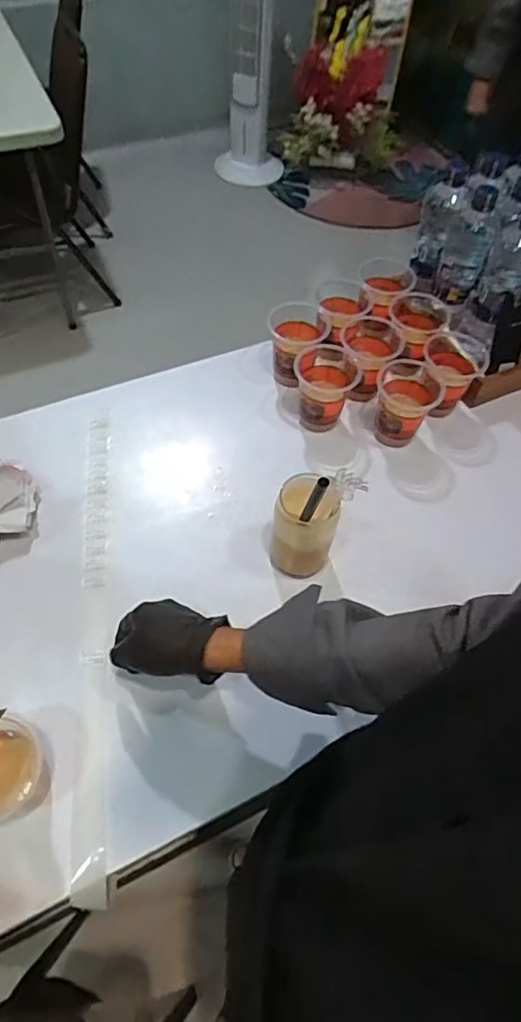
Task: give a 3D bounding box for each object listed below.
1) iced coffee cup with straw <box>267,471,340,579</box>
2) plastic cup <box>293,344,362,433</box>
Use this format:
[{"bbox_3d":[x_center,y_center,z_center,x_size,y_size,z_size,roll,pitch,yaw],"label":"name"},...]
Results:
[{"bbox_3d":[0.051,0.015,0.658,0.070,0.153,0.063,17,59,7],"label":"iced coffee cup with straw"},{"bbox_3d":[0.091,-0.173,0.819,0.088,0.093,0.089,14,58,5],"label":"plastic cup"}]

